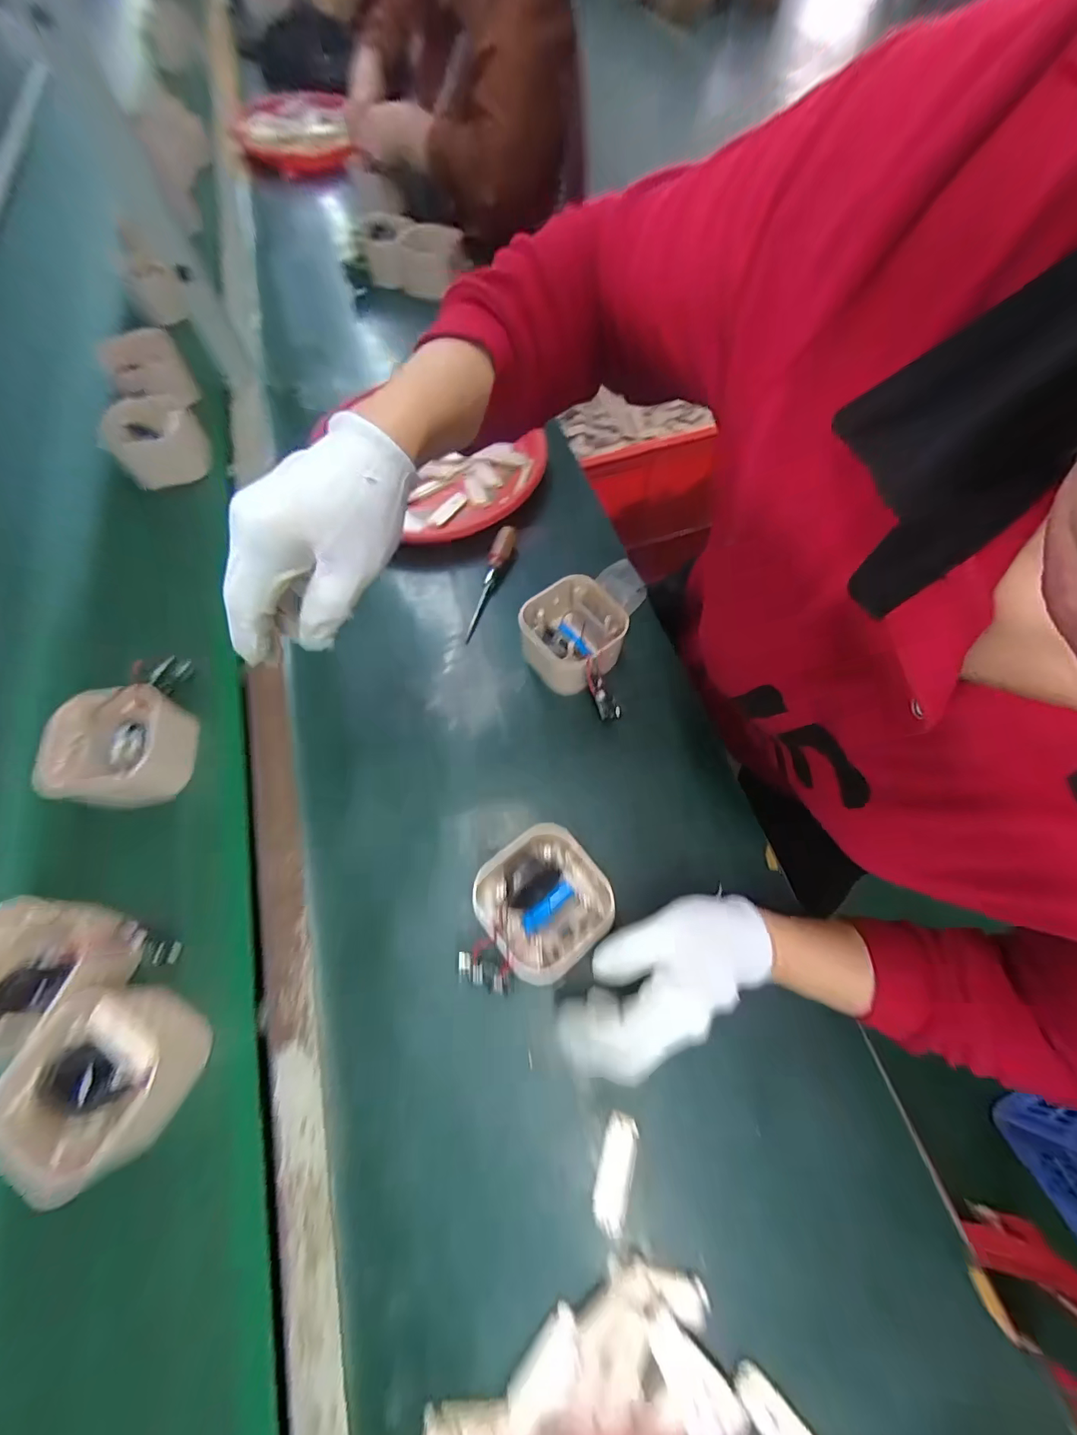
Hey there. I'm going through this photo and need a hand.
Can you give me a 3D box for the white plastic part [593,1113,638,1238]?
[{"bbox_3d":[0.053,0.310,0.320,0.022,0.006,0.063,15,67,9],"label":"white plastic part"}]

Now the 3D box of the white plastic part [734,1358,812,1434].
[{"bbox_3d":[0.144,0.416,0.273,0.066,0.016,0.019,41,73,18],"label":"white plastic part"}]

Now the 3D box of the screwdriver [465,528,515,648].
[{"bbox_3d":[-0.056,-0.151,0.529,0.019,0.016,0.146,16,78,8],"label":"screwdriver"}]

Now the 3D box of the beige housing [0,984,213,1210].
[{"bbox_3d":[-0.295,0.246,0.322,0.086,0.065,0.096,28,69,14],"label":"beige housing"}]

